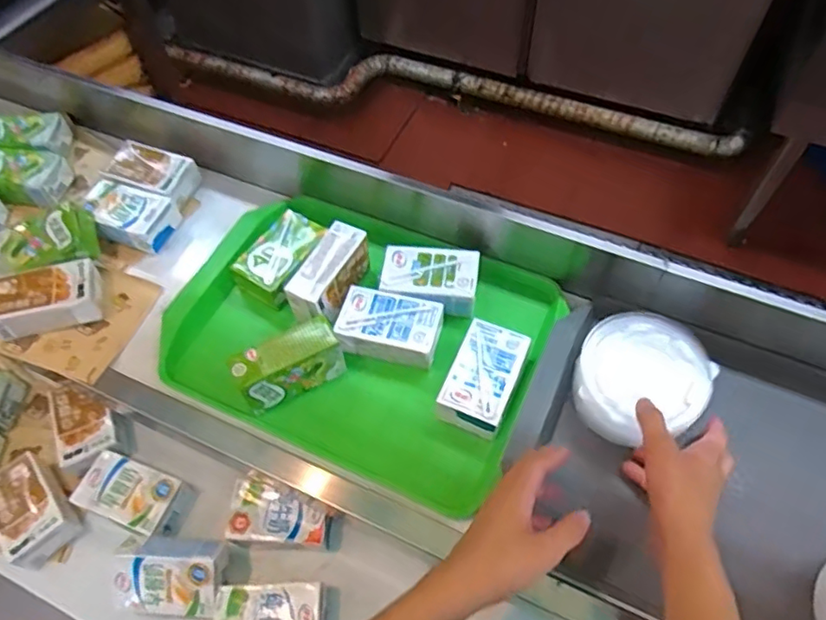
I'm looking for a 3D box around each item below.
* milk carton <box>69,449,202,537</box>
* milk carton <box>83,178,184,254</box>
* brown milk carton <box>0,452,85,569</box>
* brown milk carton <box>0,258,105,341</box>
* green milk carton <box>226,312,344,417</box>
[{"bbox_3d":[-0.316,0.212,0.674,0.112,0.046,0.066,15,59,11],"label":"milk carton"},{"bbox_3d":[-0.362,-0.120,0.750,0.111,0.042,0.073,18,60,14],"label":"milk carton"},{"bbox_3d":[-0.434,0.220,0.668,0.077,0.037,0.125,-38,63,-21],"label":"brown milk carton"},{"bbox_3d":[-0.418,-0.012,0.677,0.114,0.039,0.071,-19,58,-10],"label":"brown milk carton"},{"bbox_3d":[-0.127,0.056,0.610,0.107,0.069,0.048,-27,60,-15],"label":"green milk carton"}]

